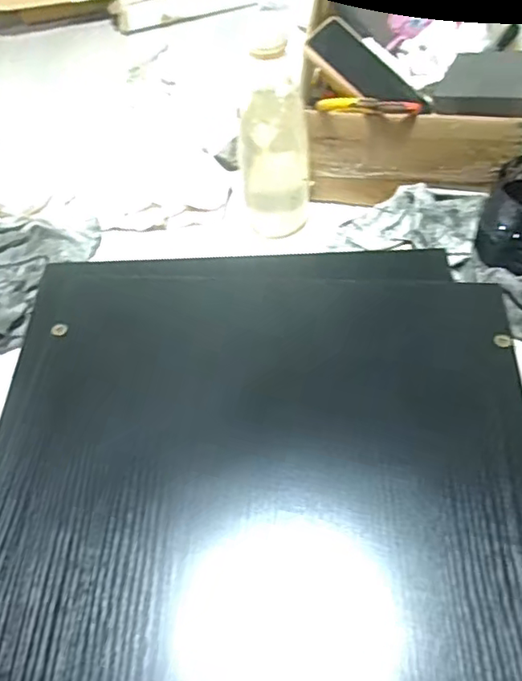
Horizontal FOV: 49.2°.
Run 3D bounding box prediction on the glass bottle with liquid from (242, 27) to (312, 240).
[{"bbox_3d":[0.015,-0.200,0.591,0.067,0.194,0.066,1,56,4],"label":"glass bottle with liquid"}]

